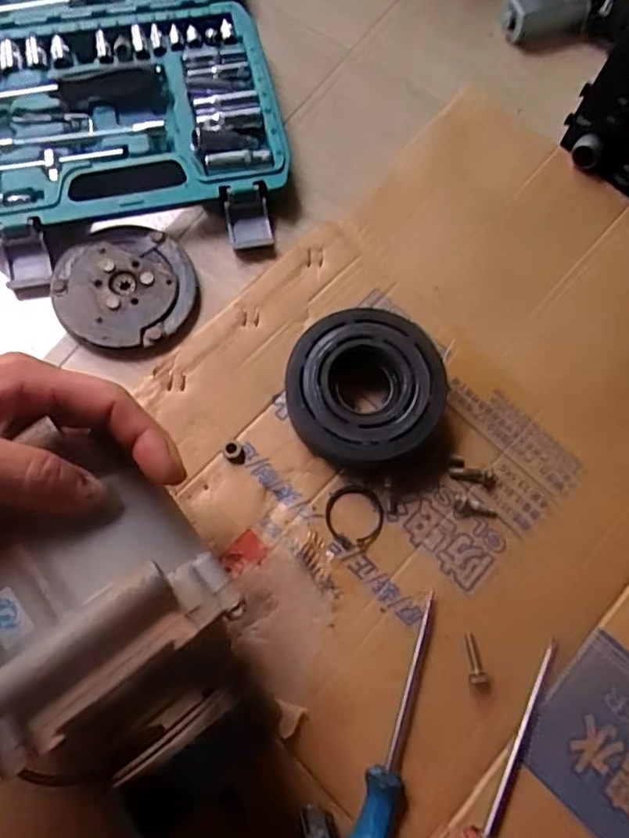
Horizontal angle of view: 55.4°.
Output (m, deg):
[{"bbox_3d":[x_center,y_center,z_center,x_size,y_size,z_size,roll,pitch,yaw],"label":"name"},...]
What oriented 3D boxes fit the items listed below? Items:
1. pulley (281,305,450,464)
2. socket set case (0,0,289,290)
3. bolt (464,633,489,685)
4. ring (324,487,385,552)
[{"bbox_3d":[0.034,-0.019,0.399,0.099,0.037,0.099,22,73,6],"label":"pulley"},{"bbox_3d":[-0.171,-0.307,0.486,0.239,0.038,0.387,-12,72,-5],"label":"socket set case"},{"bbox_3d":[0.098,0.146,0.364,0.012,0.011,0.029,-6,59,-3],"label":"bolt"},{"bbox_3d":[0.026,0.064,0.389,0.037,0.004,0.040,0,72,-1],"label":"ring"}]

